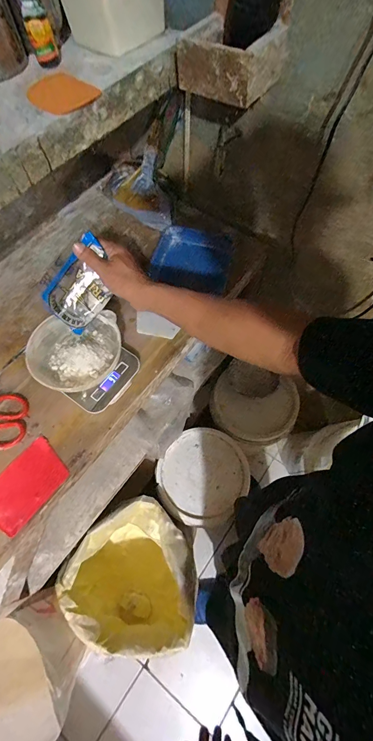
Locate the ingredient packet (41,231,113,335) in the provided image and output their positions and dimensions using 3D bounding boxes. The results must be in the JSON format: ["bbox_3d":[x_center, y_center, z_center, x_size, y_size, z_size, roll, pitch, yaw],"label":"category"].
[{"bbox_3d":[-0.167,-0.137,0.528,0.140,0.085,0.027,-50,26,10],"label":"ingredient packet"}]

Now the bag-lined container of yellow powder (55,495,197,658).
[{"bbox_3d":[-0.127,0.612,0.996,0.340,0.404,0.331,0,65,1],"label":"bag-lined container of yellow powder"}]

